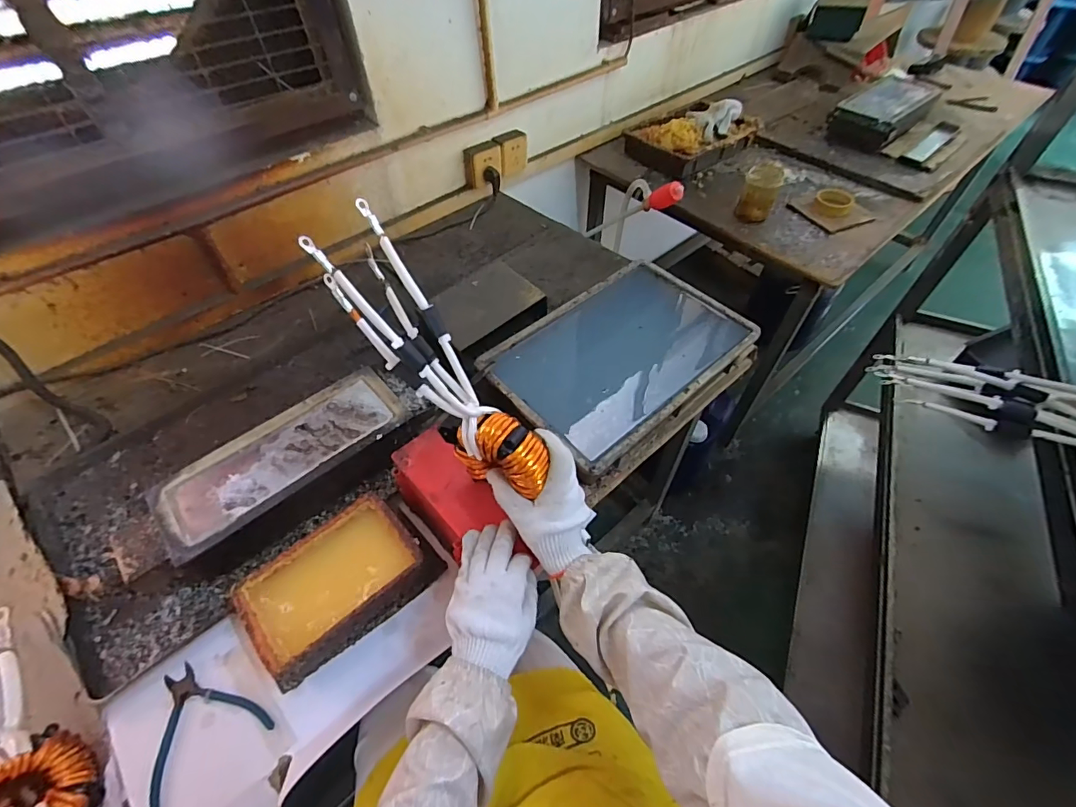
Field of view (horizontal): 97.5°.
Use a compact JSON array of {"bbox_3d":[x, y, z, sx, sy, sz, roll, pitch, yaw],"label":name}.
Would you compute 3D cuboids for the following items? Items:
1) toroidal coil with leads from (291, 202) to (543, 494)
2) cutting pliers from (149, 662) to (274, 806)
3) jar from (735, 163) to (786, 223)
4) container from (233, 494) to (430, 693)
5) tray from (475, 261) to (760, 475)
[{"bbox_3d":[-0.109,-0.031,0.491,0.065,0.318,0.098,-45,19,-28],"label":"toroidal coil with leads"},{"bbox_3d":[-0.396,0.366,0.542,0.125,0.009,0.129,-38,60,-25],"label":"cutting pliers"},{"bbox_3d":[0.565,-0.539,1.204,0.091,0.106,0.091,20,55,17],"label":"jar"},{"bbox_3d":[-0.257,0.230,0.607,0.210,0.065,0.139,-37,59,-24],"label":"container"},{"bbox_3d":[0.143,-0.089,0.836,0.428,0.044,0.292,-35,59,-23],"label":"tray"}]

